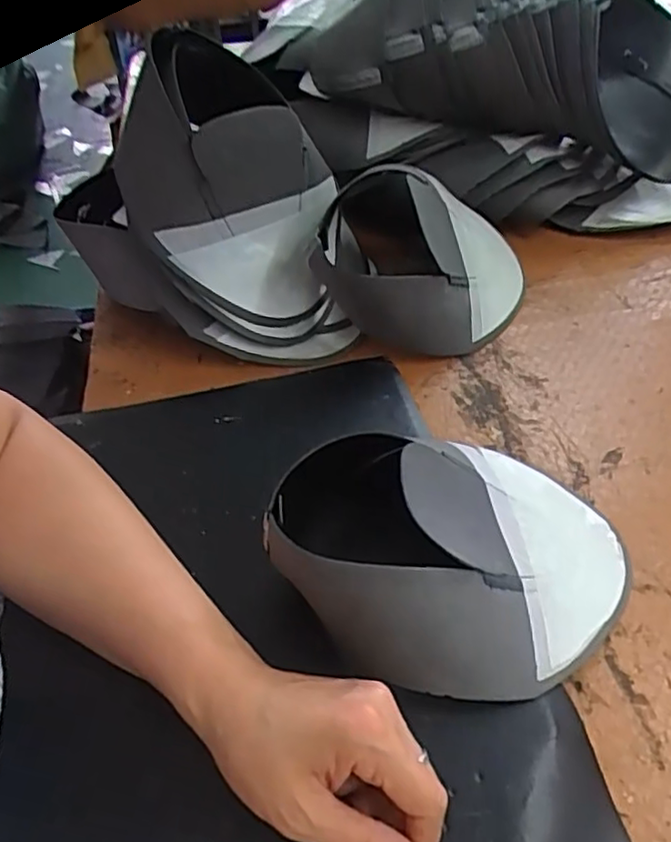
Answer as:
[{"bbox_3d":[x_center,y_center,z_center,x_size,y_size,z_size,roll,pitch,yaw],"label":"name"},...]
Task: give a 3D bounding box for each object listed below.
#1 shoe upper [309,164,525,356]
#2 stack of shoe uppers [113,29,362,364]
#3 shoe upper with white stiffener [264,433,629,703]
[{"bbox_3d":[0.085,-0.153,0.606,0.166,0.127,0.182,12,48,14],"label":"shoe upper"},{"bbox_3d":[-0.084,-0.183,0.570,0.195,0.213,0.149,2,46,4],"label":"stack of shoe uppers"},{"bbox_3d":[0.083,0.077,0.407,0.220,0.097,0.161,-21,49,-17],"label":"shoe upper with white stiffener"}]

